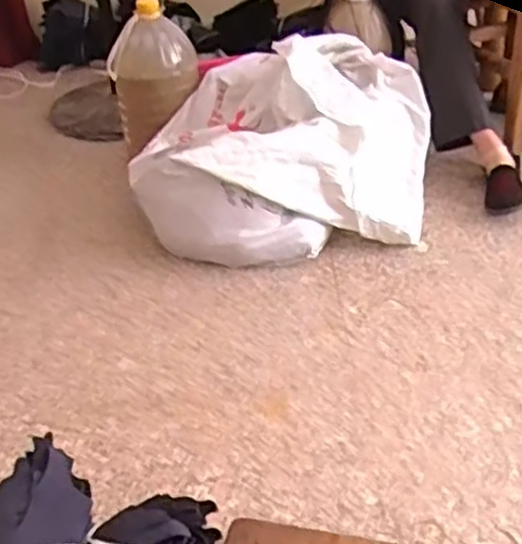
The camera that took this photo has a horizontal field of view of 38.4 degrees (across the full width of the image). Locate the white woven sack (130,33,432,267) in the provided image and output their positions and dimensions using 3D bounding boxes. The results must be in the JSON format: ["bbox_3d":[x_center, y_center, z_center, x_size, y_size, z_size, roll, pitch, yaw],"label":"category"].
[{"bbox_3d":[0.047,-0.260,1.576,0.596,0.303,0.470,3,36,8],"label":"white woven sack"}]

